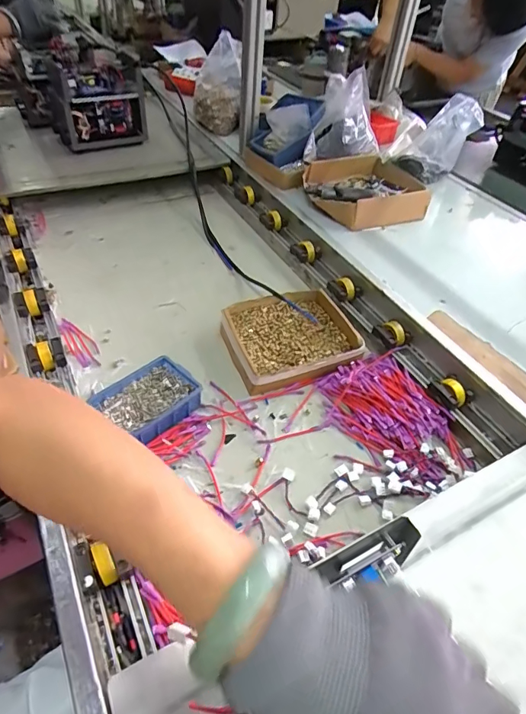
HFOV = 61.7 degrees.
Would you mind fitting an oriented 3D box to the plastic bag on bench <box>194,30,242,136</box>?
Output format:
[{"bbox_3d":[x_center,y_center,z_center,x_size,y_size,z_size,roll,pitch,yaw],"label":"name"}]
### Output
[{"bbox_3d":[-0.124,-0.782,1.285,0.147,0.168,0.237,6,77,0],"label":"plastic bag on bench"}]

